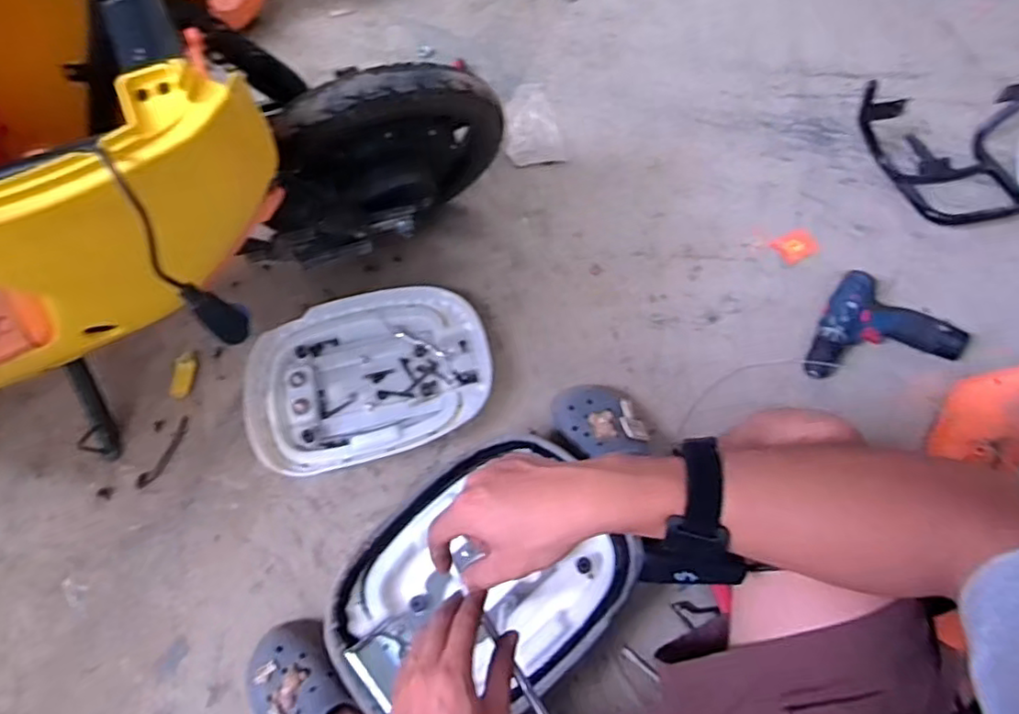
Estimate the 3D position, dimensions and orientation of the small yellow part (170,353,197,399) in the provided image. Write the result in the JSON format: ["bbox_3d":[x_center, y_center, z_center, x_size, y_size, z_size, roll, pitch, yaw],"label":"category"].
[{"bbox_3d":[-0.512,0.030,0.977,0.030,0.016,0.069,3,66,3],"label":"small yellow part"}]

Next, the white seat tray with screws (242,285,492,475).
[{"bbox_3d":[-0.215,0.022,0.938,0.356,0.039,0.267,-11,66,-3],"label":"white seat tray with screws"}]

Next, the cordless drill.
[{"bbox_3d":[0.544,-0.013,0.920,0.184,0.061,0.177,36,71,16],"label":"cordless drill"}]

